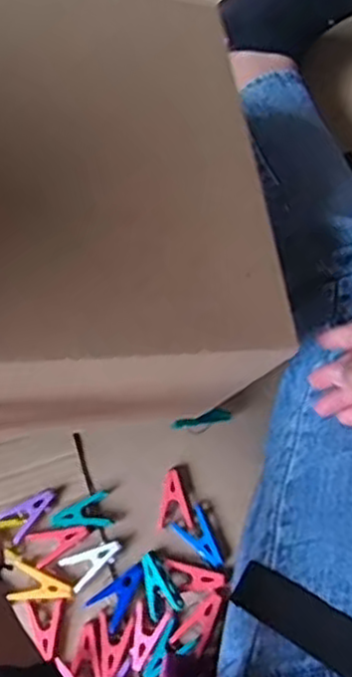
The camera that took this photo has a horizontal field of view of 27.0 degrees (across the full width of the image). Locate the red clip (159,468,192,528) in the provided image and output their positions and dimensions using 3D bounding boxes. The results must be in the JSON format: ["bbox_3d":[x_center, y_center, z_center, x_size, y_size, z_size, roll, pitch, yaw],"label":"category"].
[{"bbox_3d":[-0.001,0.144,0.661,0.029,0.009,0.051,-1,71,0],"label":"red clip"}]

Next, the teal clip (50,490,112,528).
[{"bbox_3d":[-0.085,0.153,0.654,0.051,0.011,0.031,-4,71,-1],"label":"teal clip"}]

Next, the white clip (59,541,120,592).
[{"bbox_3d":[-0.074,0.191,0.639,0.052,0.008,0.030,-38,75,-12],"label":"white clip"}]

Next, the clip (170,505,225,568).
[{"bbox_3d":[0.022,0.179,0.649,0.031,0.009,0.053,-32,74,-10],"label":"clip"}]

